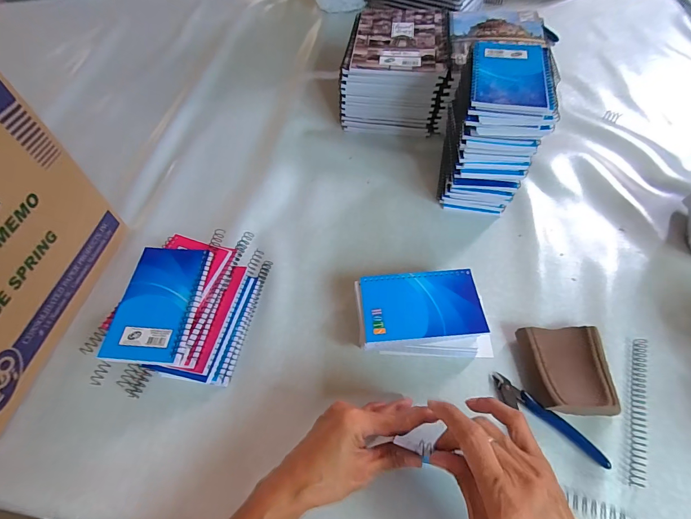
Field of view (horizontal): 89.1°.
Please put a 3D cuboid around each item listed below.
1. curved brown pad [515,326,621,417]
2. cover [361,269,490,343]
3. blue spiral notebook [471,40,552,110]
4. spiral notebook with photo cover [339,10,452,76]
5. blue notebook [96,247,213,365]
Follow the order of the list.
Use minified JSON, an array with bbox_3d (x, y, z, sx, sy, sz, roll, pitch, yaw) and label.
[{"bbox_3d":[0.235,0.116,0.375,0.088,0.022,0.091,3,56,6],"label":"curved brown pad"},{"bbox_3d":[0.085,0.049,0.391,0.128,0.004,0.078,-5,56,0],"label":"cover"},{"bbox_3d":[0.193,-0.221,0.417,0.083,0.011,0.125,10,57,9],"label":"blue spiral notebook"},{"bbox_3d":[0.088,-0.367,0.582,0.161,0.011,0.195,6,56,6],"label":"spiral notebook with photo cover"},{"bbox_3d":[-0.199,0.045,0.377,0.082,0.013,0.127,2,56,4],"label":"blue notebook"}]

